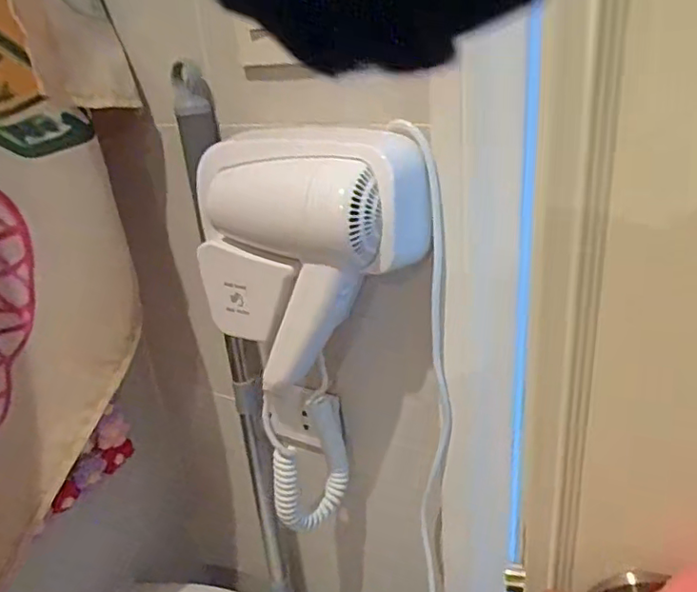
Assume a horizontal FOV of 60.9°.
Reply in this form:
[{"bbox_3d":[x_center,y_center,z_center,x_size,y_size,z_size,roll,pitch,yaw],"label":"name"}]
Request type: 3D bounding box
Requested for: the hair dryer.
[{"bbox_3d":[-0.029,-0.031,0.463,0.124,0.161,0.149,-23,32,-29],"label":"hair dryer"}]

